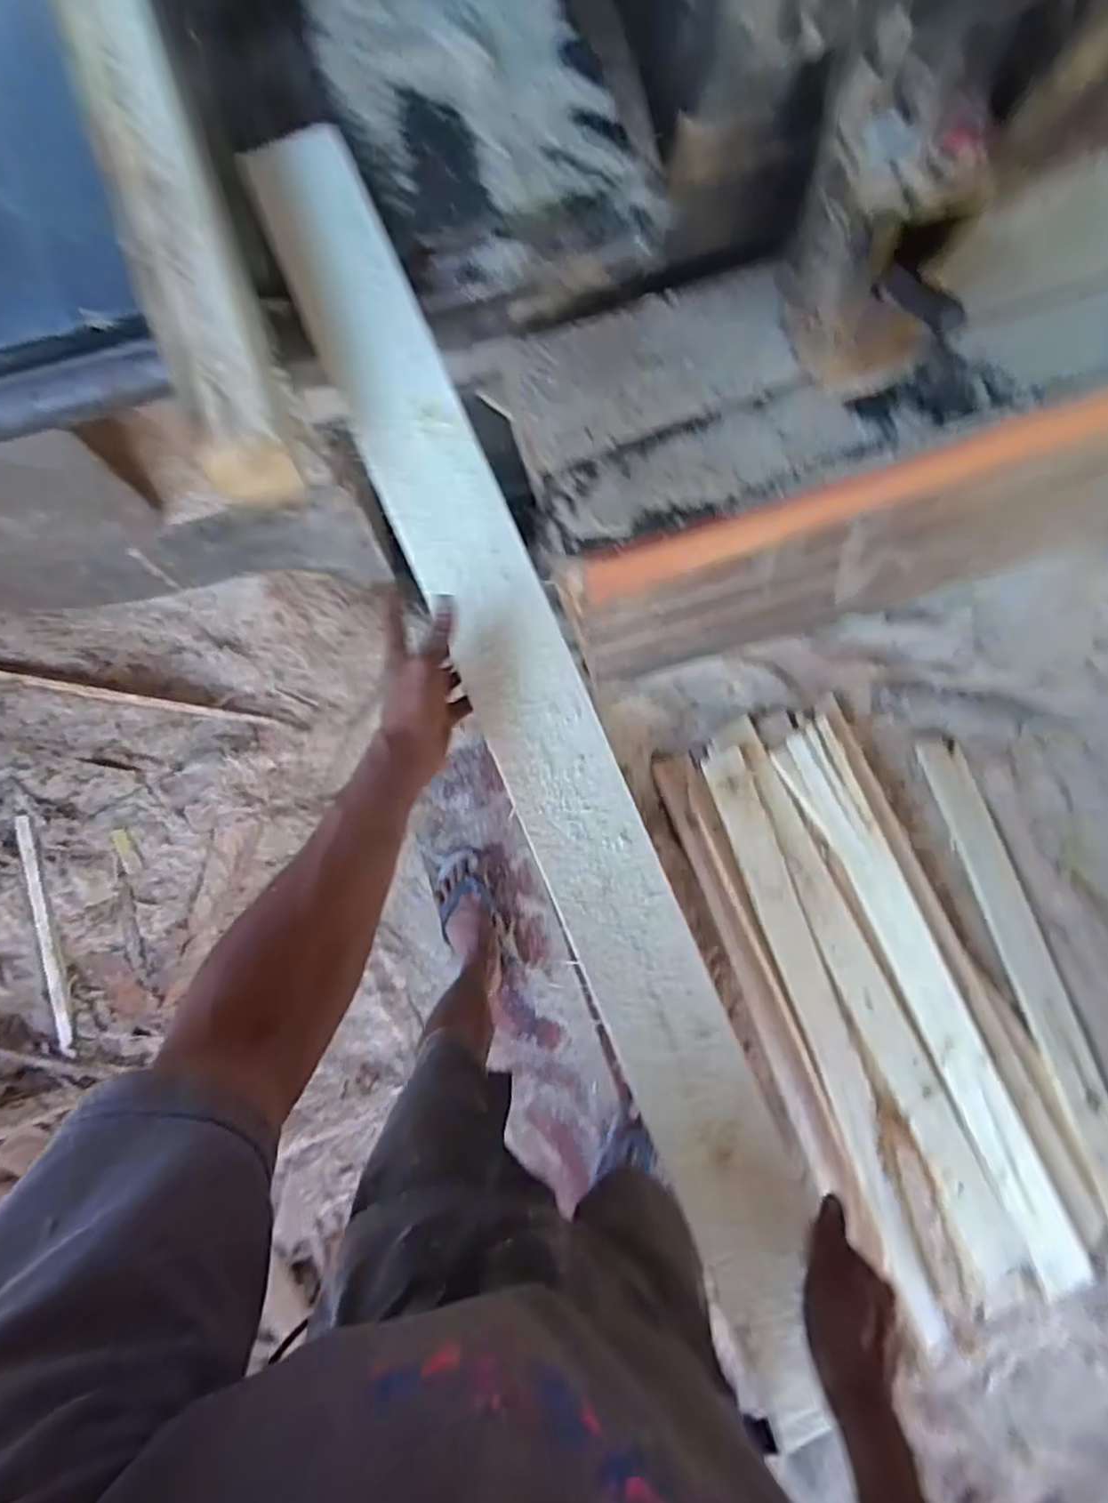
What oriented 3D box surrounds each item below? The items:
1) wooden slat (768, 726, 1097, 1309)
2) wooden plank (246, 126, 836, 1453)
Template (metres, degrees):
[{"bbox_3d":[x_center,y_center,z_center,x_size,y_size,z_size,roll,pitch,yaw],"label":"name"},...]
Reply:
[{"bbox_3d":[0.714,0.463,1.357,0.097,0.027,1.064,-26,77,11],"label":"wooden slat"},{"bbox_3d":[-0.005,-0.012,0.574,0.106,0.029,1.086,-22,85,-4],"label":"wooden plank"}]

